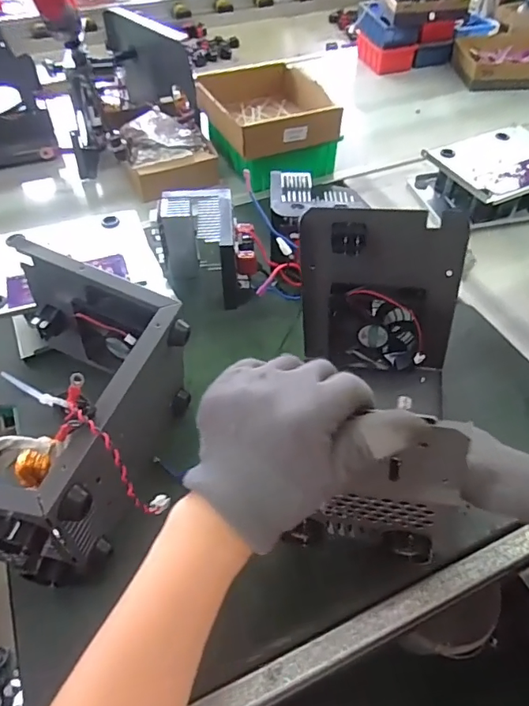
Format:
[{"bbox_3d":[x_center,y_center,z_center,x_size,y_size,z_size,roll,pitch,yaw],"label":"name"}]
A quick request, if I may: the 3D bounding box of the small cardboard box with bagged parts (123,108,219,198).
[{"bbox_3d":[-0.170,-0.346,0.850,0.157,0.072,0.174,-16,52,-13],"label":"small cardboard box with bagged parts"}]

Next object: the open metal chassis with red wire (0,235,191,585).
[{"bbox_3d":[-0.189,0.046,0.445,0.198,0.176,0.253,14,52,11],"label":"open metal chassis with red wire"}]

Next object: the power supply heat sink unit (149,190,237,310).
[{"bbox_3d":[-0.092,-0.135,0.636,0.109,0.102,0.124,-3,50,-2],"label":"power supply heat sink unit"}]

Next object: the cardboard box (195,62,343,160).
[{"bbox_3d":[0.000,-0.406,0.812,0.181,0.053,0.211,-19,53,-15],"label":"cardboard box"}]

